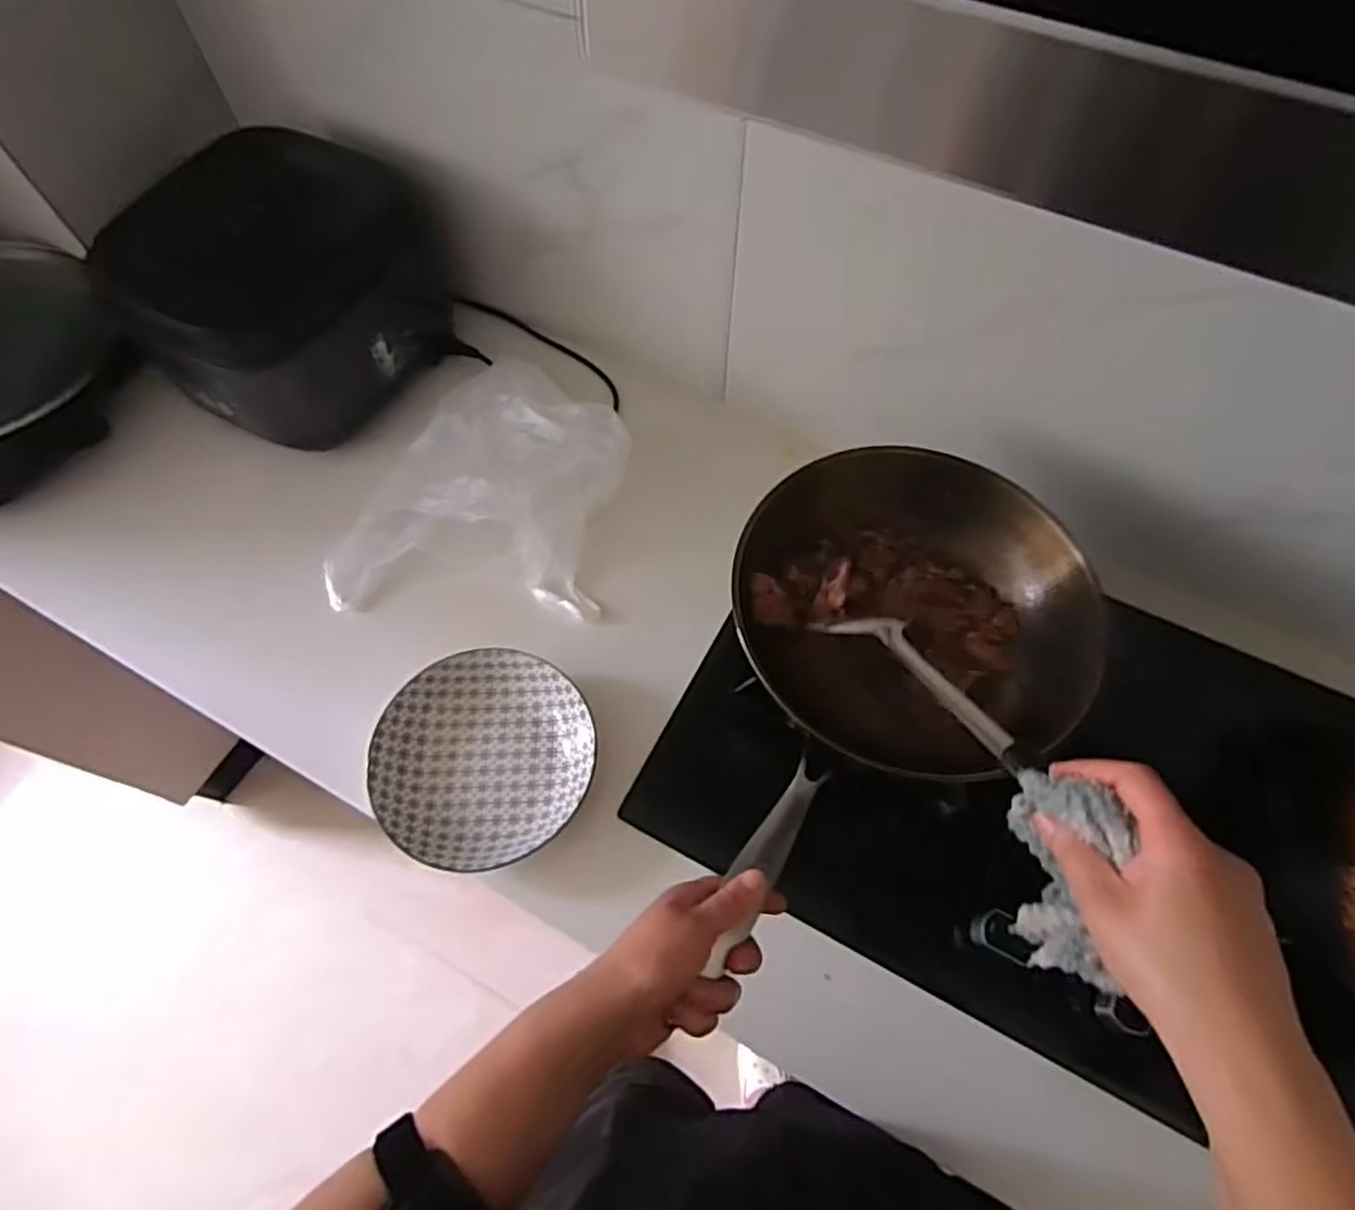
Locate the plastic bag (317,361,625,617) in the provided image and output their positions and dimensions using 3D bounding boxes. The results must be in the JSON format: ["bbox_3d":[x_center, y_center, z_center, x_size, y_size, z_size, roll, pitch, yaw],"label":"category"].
[{"bbox_3d":[-0.218,-0.127,0.805,0.296,0.103,0.276,9,64,4],"label":"plastic bag"}]

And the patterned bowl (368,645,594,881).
[{"bbox_3d":[-0.179,0.143,0.682,0.198,0.042,0.199,0,64,0],"label":"patterned bowl"}]

